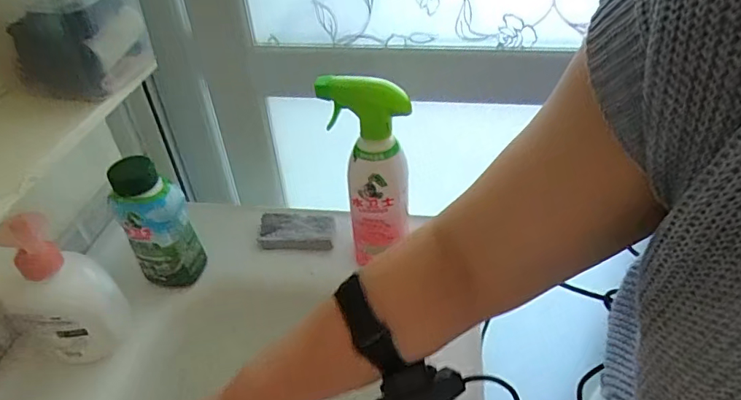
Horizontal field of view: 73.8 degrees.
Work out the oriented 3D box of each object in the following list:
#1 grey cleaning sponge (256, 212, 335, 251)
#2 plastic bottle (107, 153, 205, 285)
[{"bbox_3d":[-0.096,0.040,0.635,0.094,0.011,0.060,0,40,3],"label":"grey cleaning sponge"},{"bbox_3d":[-0.236,0.029,0.549,0.062,0.156,0.048,5,40,9],"label":"plastic bottle"}]

